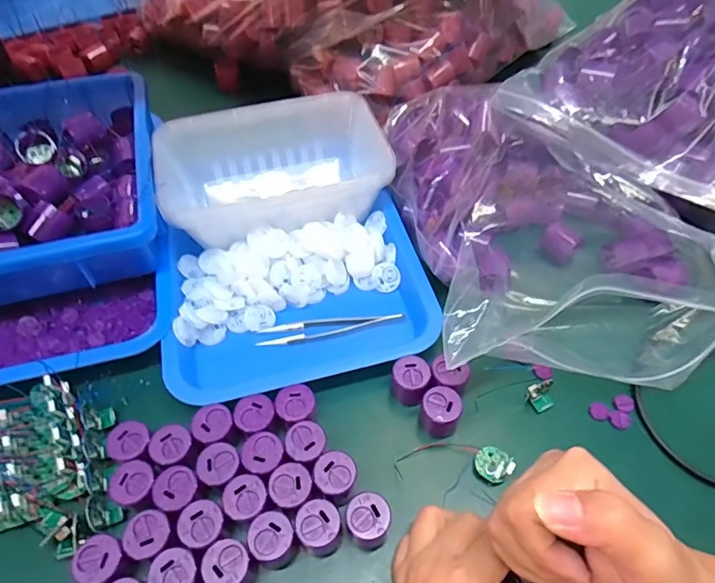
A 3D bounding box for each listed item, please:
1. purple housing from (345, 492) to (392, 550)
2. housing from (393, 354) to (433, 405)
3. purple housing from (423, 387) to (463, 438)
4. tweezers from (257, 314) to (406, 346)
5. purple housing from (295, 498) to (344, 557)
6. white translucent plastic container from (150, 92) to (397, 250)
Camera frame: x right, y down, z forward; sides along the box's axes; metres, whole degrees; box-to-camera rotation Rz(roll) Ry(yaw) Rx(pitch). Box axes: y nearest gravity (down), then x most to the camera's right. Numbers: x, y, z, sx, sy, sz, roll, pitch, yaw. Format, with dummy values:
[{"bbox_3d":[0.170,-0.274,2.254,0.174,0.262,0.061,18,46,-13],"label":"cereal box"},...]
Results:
[{"bbox_3d":[0.007,0.150,0.328,0.027,0.033,0.031,-3,54,-1],"label":"purple housing"},{"bbox_3d":[0.042,0.069,0.388,0.030,0.029,0.030,0,54,1],"label":"housing"},{"bbox_3d":[0.062,0.089,0.373,0.026,0.031,0.029,6,54,6],"label":"purple housing"},{"bbox_3d":[-0.022,0.031,0.426,0.123,0.009,0.021,-8,54,-5],"label":"tweezers"},{"bbox_3d":[-0.024,0.154,0.326,0.027,0.032,0.030,-18,55,-12],"label":"purple housing"},{"bbox_3d":[-0.084,-0.116,0.496,0.216,0.074,0.131,-10,55,-7],"label":"white translucent plastic container"}]

